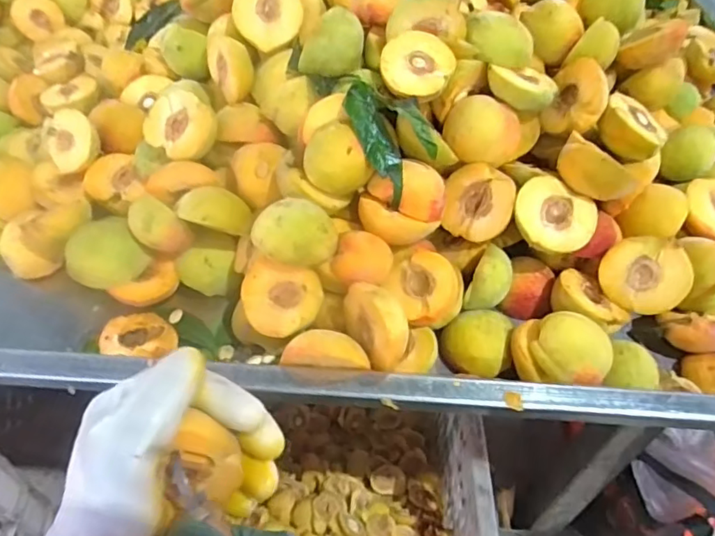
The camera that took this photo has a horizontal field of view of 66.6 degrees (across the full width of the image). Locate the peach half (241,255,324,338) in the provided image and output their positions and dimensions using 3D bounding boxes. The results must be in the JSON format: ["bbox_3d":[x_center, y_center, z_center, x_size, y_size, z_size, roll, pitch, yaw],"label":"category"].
[{"bbox_3d":[-0.059,0.024,0.421,0.059,0.029,0.055,0,90,1],"label":"peach half"}]

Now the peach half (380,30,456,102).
[{"bbox_3d":[0.049,-0.168,0.464,0.059,0.029,0.057,0,90,-7],"label":"peach half"}]

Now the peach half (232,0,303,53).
[{"bbox_3d":[-0.083,-0.229,0.507,0.061,0.031,0.068,10,83,-4],"label":"peach half"}]

